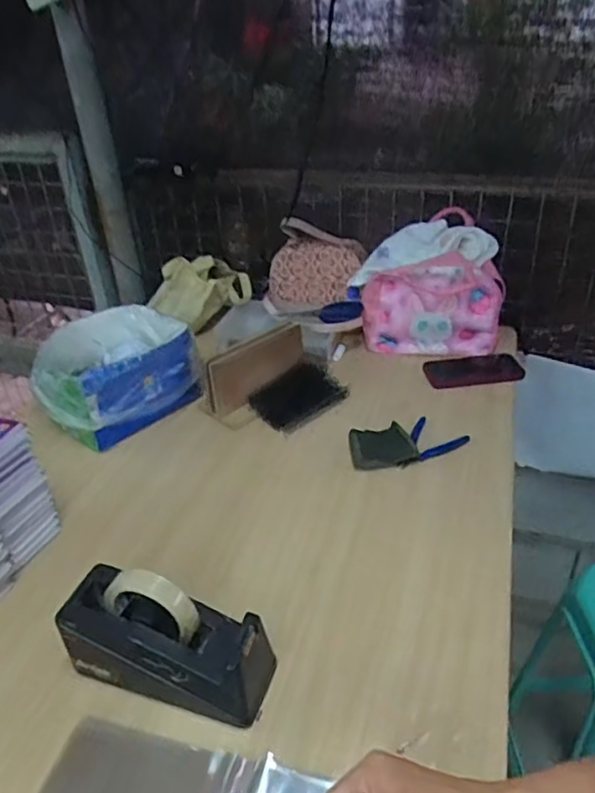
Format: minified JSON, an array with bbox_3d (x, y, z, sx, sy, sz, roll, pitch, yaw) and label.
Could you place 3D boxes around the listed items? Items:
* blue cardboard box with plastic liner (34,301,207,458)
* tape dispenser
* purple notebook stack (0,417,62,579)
[{"bbox_3d":[-0.308,-0.038,1.017,0.215,0.136,0.242,25,43,36],"label":"blue cardboard box with plastic liner"},{"bbox_3d":[-0.128,0.233,0.592,0.201,0.114,0.073,9,35,18],"label":"tape dispenser"},{"bbox_3d":[-0.383,0.113,0.744,0.124,0.173,0.100,9,35,18],"label":"purple notebook stack"}]

